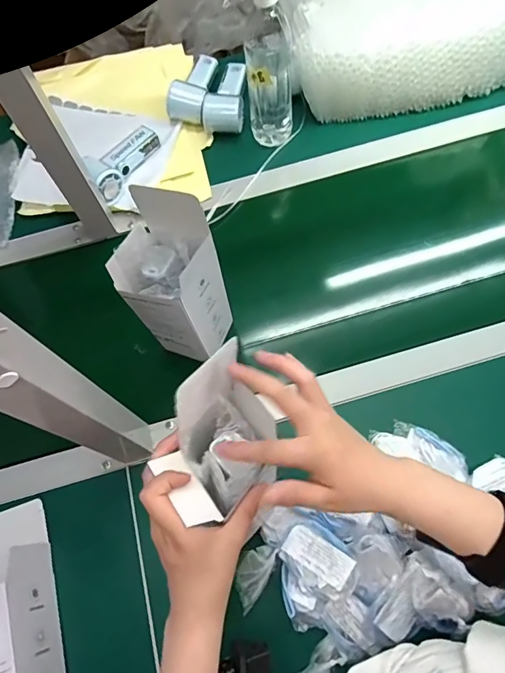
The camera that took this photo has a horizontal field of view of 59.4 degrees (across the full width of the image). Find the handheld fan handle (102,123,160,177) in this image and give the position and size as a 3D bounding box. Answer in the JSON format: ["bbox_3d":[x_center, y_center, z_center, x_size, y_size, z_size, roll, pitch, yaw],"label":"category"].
[{"bbox_3d":[-0.191,-0.292,0.701,0.038,0.031,0.099,27,66,14],"label":"handheld fan handle"}]

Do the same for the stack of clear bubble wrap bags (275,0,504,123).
[{"bbox_3d":[0.298,-0.496,0.712,0.489,0.141,0.198,-9,63,-3],"label":"stack of clear bubble wrap bags"}]

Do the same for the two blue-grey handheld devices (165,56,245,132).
[{"bbox_3d":[-0.075,-0.419,0.753,0.123,0.053,0.165,2,63,2],"label":"two blue-grey handheld devices"}]

